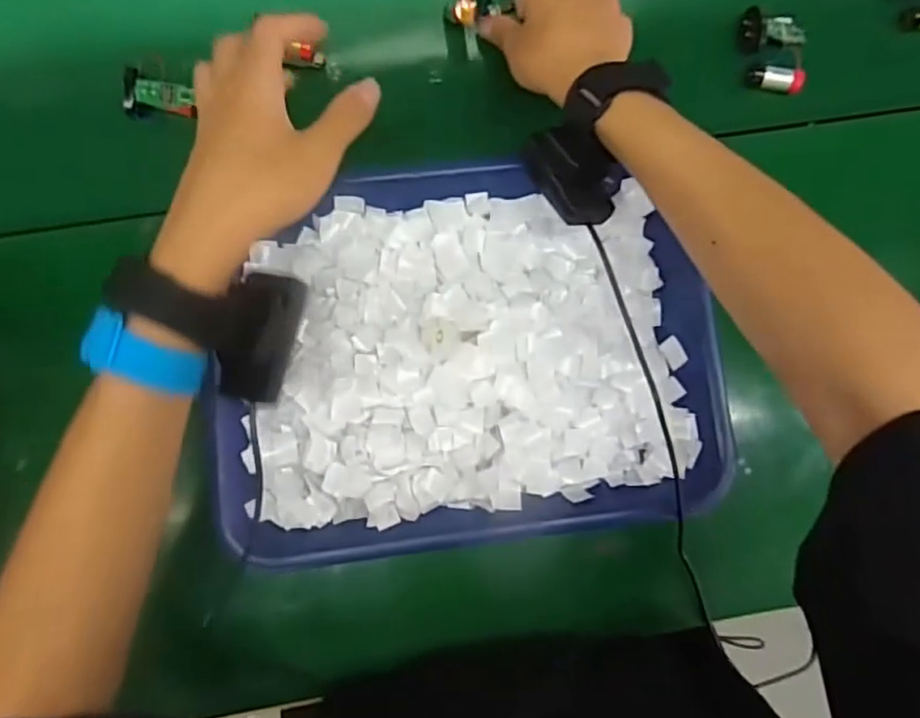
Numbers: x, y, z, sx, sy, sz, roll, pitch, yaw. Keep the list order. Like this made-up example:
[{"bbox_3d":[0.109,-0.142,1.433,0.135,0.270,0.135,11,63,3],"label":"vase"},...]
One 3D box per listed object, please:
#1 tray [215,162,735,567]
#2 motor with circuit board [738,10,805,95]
[{"bbox_3d":[0.002,0.000,0.442,0.320,0.044,0.238,-6,82,-4],"label":"tray"},{"bbox_3d":[0.233,-0.230,0.469,0.051,0.016,0.058,13,81,-1],"label":"motor with circuit board"}]

